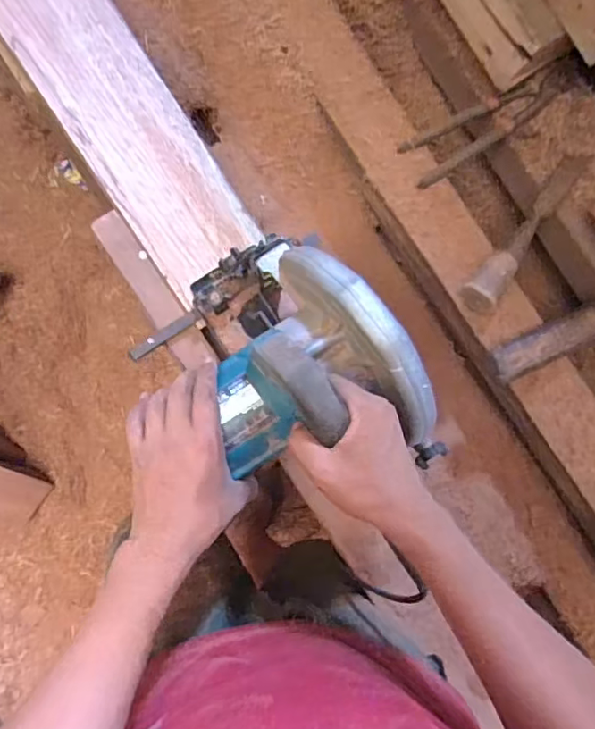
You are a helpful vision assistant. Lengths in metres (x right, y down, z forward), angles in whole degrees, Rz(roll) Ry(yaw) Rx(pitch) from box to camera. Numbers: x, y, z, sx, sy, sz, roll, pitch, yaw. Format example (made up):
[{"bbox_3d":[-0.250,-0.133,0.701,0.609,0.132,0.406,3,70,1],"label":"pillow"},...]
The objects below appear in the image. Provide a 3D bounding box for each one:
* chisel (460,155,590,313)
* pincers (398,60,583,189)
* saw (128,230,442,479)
[{"bbox_3d":[0.256,-0.150,0.650,0.042,0.052,0.239,41,68,-4],"label":"chisel"},{"bbox_3d":[0.221,-0.274,0.648,0.223,0.033,0.054,-31,93,-6],"label":"pincers"},{"bbox_3d":[-0.008,0.011,0.500,0.177,0.197,0.252,-32,93,-6],"label":"saw"}]

